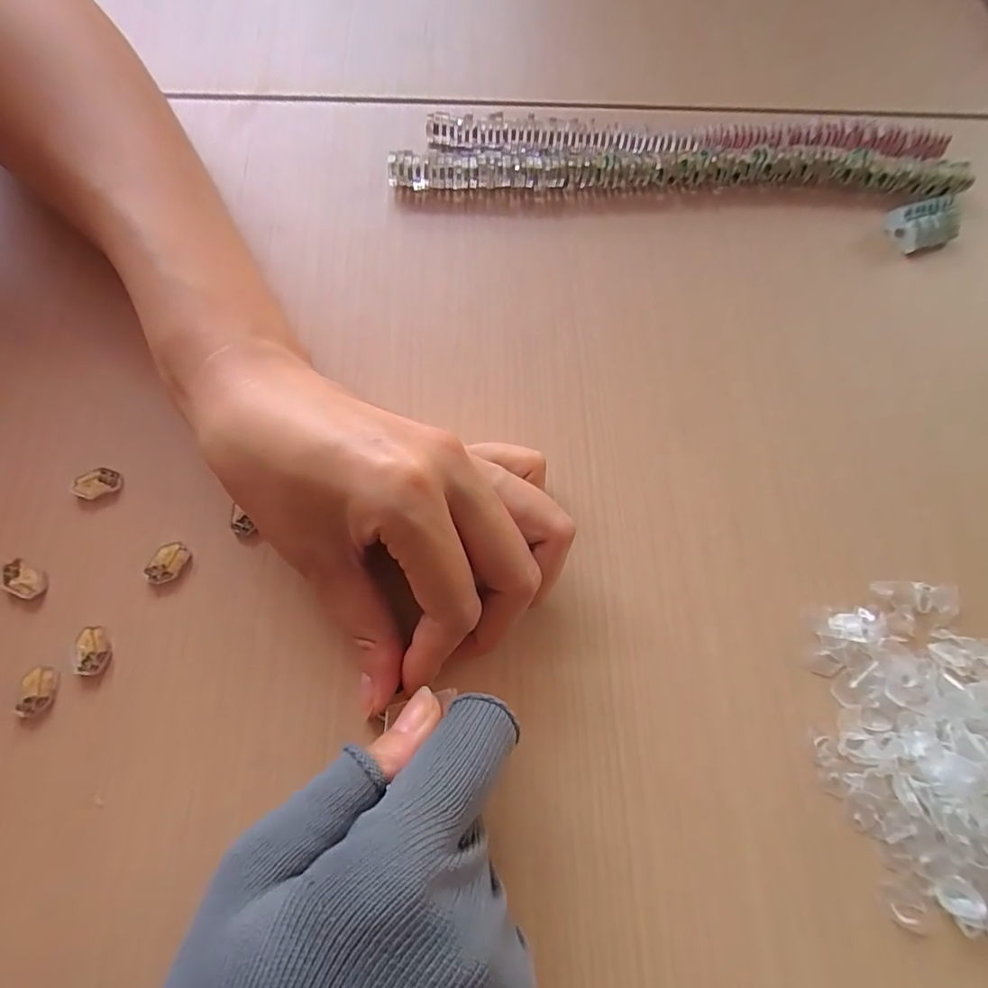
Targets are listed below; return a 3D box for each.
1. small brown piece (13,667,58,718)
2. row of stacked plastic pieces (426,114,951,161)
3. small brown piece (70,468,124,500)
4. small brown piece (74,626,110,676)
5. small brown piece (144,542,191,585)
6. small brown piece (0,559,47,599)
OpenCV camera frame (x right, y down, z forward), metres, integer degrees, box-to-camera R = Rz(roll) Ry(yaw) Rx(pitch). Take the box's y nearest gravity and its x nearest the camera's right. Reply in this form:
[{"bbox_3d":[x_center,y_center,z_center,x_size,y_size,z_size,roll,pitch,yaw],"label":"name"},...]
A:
[{"bbox_3d":[-0.156,0.067,0.175,0.010,0.004,0.016,6,72,0],"label":"small brown piece"},{"bbox_3d":[0.102,-0.180,0.265,0.268,0.015,0.020,0,72,-2],"label":"row of stacked plastic pieces"},{"bbox_3d":[-0.154,-0.005,0.198,0.017,0.004,0.010,-24,74,-9],"label":"small brown piece"},{"bbox_3d":[-0.140,0.055,0.180,0.009,0.004,0.015,-11,73,-6],"label":"small brown piece"},{"bbox_3d":[-0.121,0.026,0.192,0.010,0.005,0.016,30,73,8],"label":"small brown piece"},{"bbox_3d":[-0.171,0.031,0.186,0.015,0.004,0.010,31,73,8],"label":"small brown piece"}]

